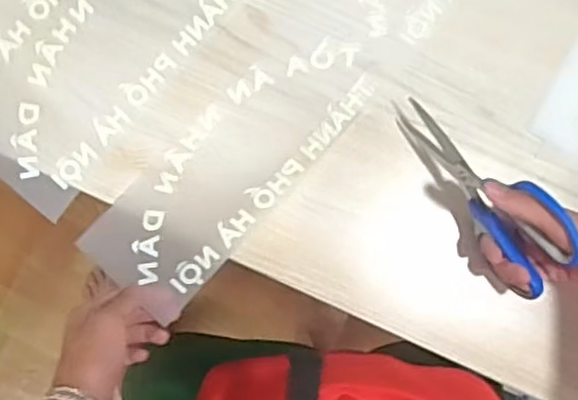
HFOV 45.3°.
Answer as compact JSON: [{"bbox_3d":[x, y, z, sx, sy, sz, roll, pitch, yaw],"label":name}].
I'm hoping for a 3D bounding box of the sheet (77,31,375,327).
[{"bbox_3d":[-0.047,-0.038,0.597,0.109,0.019,0.279,36,78,16],"label":"sheet"}]

